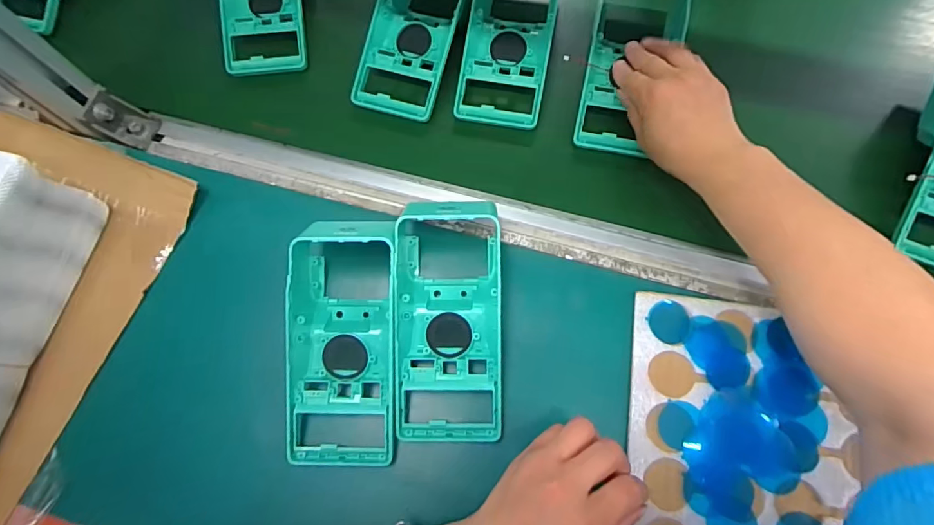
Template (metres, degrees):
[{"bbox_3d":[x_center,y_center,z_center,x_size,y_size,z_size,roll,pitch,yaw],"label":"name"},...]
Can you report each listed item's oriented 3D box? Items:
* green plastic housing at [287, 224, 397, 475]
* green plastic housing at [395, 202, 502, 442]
[{"bbox_3d":[-0.096,0.059,0.371,0.087,0.061,0.186,-2,72,1],"label":"green plastic housing"},{"bbox_3d":[-0.015,0.041,0.372,0.083,0.060,0.187,-1,72,2],"label":"green plastic housing"}]

